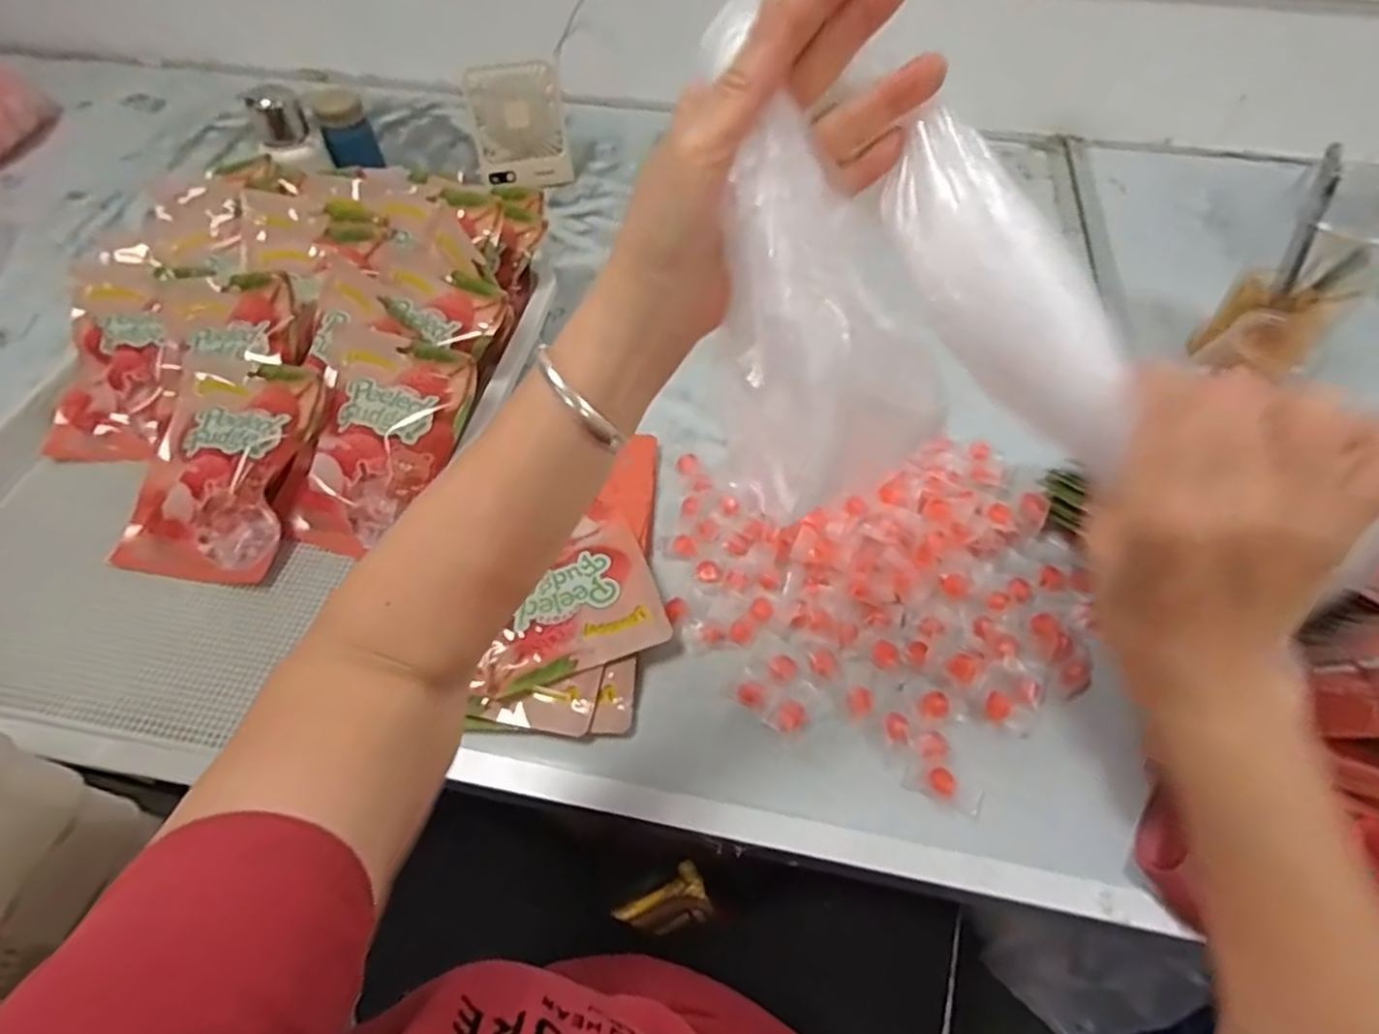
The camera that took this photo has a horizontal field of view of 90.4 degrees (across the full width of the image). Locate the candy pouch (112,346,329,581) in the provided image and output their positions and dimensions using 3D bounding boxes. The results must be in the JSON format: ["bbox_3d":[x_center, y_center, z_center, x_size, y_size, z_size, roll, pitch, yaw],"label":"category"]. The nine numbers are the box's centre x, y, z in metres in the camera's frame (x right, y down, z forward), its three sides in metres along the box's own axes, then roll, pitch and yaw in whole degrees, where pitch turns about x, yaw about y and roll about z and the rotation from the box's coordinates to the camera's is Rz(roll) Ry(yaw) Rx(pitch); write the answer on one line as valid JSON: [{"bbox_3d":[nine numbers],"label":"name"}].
[{"bbox_3d":[-0.433,-0.050,0.632,0.150,0.026,0.210,7,76,4],"label":"candy pouch"}]

